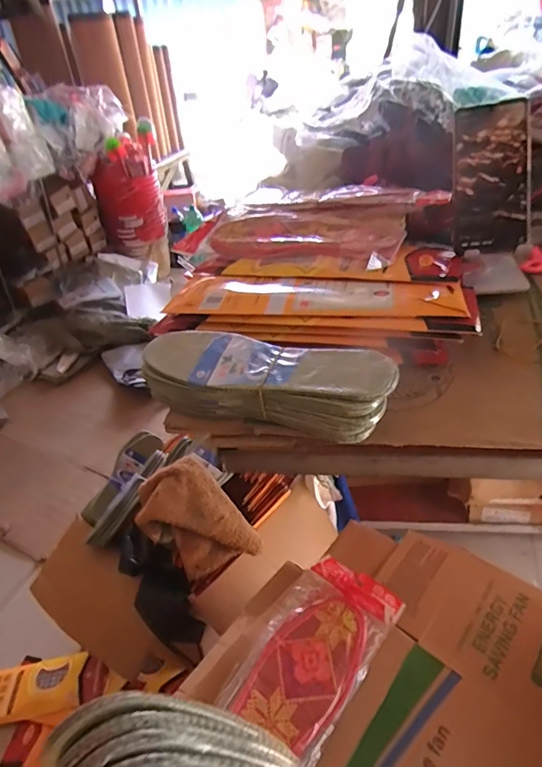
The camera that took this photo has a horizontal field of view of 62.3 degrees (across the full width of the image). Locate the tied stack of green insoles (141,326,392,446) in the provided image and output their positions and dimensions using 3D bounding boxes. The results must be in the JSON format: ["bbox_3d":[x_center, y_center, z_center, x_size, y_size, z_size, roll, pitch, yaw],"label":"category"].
[{"bbox_3d":[-0.008,-0.002,0.395,0.223,0.052,0.075,7,37,18],"label":"tied stack of green insoles"}]

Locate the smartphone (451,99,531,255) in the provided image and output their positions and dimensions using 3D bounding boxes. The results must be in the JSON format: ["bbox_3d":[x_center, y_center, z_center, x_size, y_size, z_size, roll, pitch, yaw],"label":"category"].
[{"bbox_3d":[0.239,-0.222,0.488,0.074,0.154,0.010,-2,3,18],"label":"smartphone"}]

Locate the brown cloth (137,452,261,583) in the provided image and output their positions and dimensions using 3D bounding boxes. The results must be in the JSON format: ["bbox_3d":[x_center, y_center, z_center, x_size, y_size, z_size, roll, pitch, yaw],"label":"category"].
[{"bbox_3d":[-0.131,0.231,0.752,0.138,0.058,0.203,-36,86,-22],"label":"brown cloth"}]

